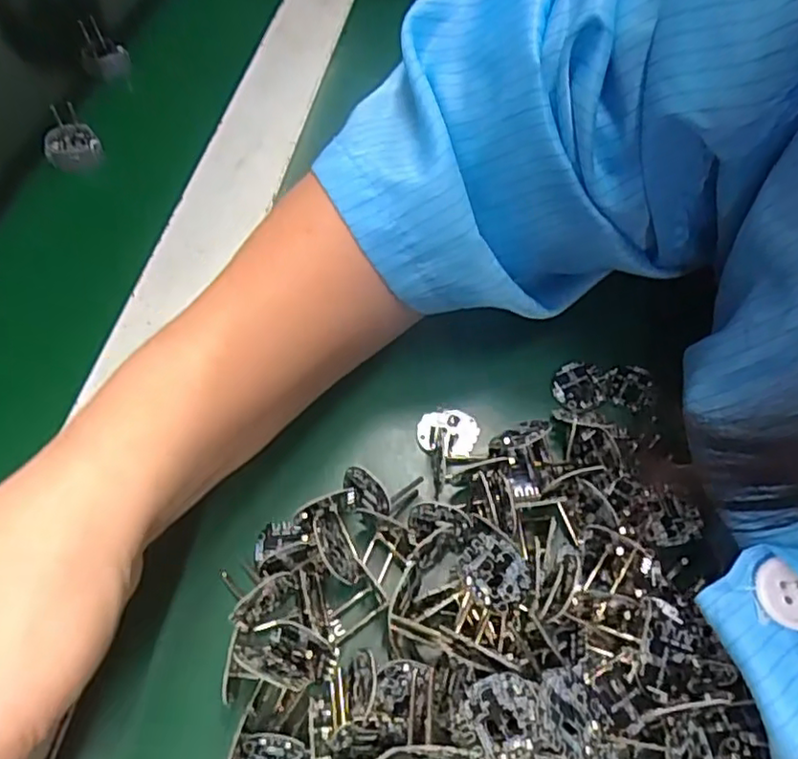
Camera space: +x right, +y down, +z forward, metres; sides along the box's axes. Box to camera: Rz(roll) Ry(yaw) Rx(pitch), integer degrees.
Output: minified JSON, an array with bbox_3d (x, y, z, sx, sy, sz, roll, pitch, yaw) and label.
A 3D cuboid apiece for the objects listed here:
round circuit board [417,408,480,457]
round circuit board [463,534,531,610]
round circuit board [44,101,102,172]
[{"bbox_3d":[0.020,0.023,0.263,0.024,0.008,0.021,0,56,0],"label":"round circuit board"},{"bbox_3d":[0.030,0.060,0.203,0.021,0.004,0.022,10,59,-16],"label":"round circuit board"},{"bbox_3d":[-0.190,-0.138,0.372,0.028,0.016,0.042,-29,60,-19],"label":"round circuit board"}]

